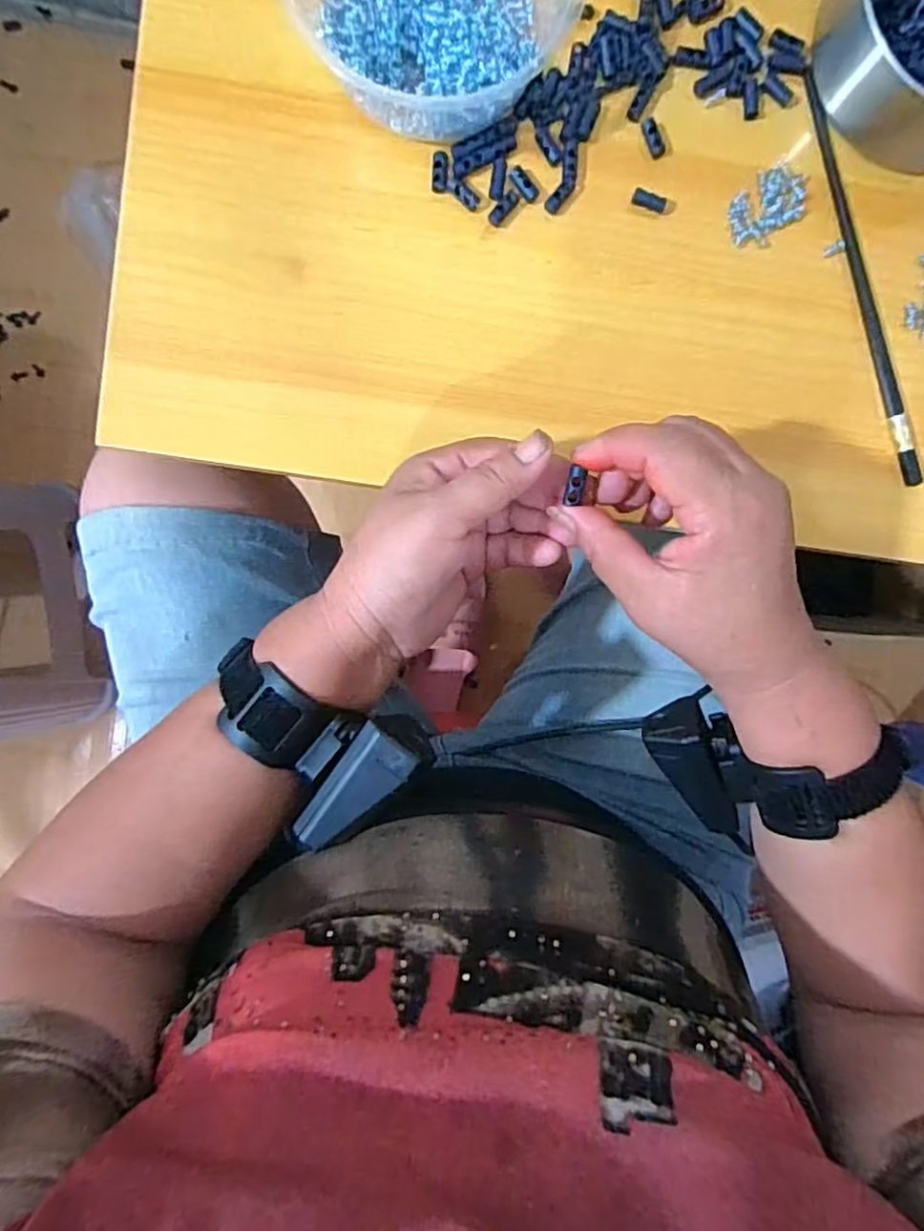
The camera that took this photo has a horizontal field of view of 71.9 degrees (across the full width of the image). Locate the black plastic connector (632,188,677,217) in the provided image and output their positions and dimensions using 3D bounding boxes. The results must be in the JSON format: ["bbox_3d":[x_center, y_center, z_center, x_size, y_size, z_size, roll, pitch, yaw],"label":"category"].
[{"bbox_3d":[0.105,-0.225,0.346,0.025,0.004,0.009,13,92,-4],"label":"black plastic connector"}]

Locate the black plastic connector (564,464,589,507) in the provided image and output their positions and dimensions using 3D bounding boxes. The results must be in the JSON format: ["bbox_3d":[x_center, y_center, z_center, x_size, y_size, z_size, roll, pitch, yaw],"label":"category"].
[{"bbox_3d":[0.050,-0.056,0.277,0.007,0.004,0.017,5,108,-1],"label":"black plastic connector"}]

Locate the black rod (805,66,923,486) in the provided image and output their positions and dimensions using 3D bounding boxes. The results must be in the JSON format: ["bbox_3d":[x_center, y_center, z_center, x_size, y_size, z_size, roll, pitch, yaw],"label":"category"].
[{"bbox_3d":[0.225,-0.184,0.351,0.011,0.010,0.228,-17,93,-3],"label":"black rod"}]

